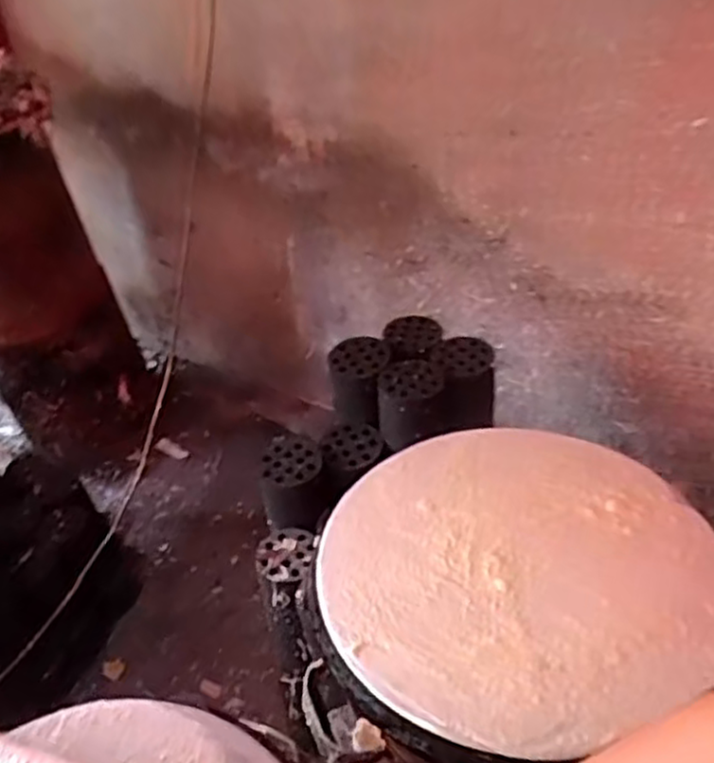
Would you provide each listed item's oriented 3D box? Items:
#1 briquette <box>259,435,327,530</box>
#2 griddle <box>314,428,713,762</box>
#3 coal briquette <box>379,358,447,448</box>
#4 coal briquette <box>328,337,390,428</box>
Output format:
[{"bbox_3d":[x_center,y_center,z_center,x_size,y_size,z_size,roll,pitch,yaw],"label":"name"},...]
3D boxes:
[{"bbox_3d":[-0.093,0.161,1.120,0.104,0.103,0.101,-6,38,0],"label":"briquette"},{"bbox_3d":[0.153,0.167,0.686,0.365,0.018,0.339,-4,38,3],"label":"griddle"},{"bbox_3d":[0.082,0.026,1.114,0.097,0.084,0.107,-3,38,4],"label":"coal briquette"},{"bbox_3d":[0.004,-0.001,1.156,0.096,0.098,0.101,10,41,20],"label":"coal briquette"}]

